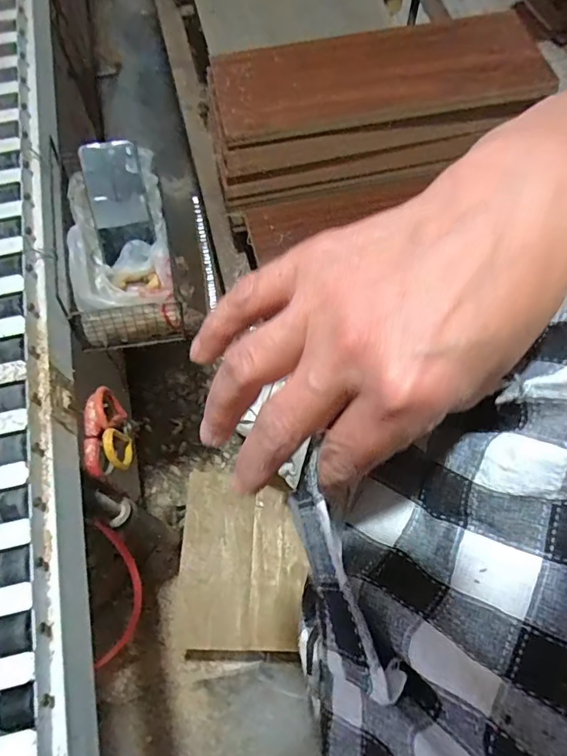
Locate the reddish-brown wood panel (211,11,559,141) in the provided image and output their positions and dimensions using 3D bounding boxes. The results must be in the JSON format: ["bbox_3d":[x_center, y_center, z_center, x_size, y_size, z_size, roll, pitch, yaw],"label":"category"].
[{"bbox_3d":[0.129,-0.427,0.686,0.455,0.025,0.160,-11,72,-2],"label":"reddish-brown wood panel"}]

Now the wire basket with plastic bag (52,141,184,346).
[{"bbox_3d":[-0.219,-0.180,0.660,0.125,0.093,0.258,-12,68,-6],"label":"wire basket with plastic bag"}]

